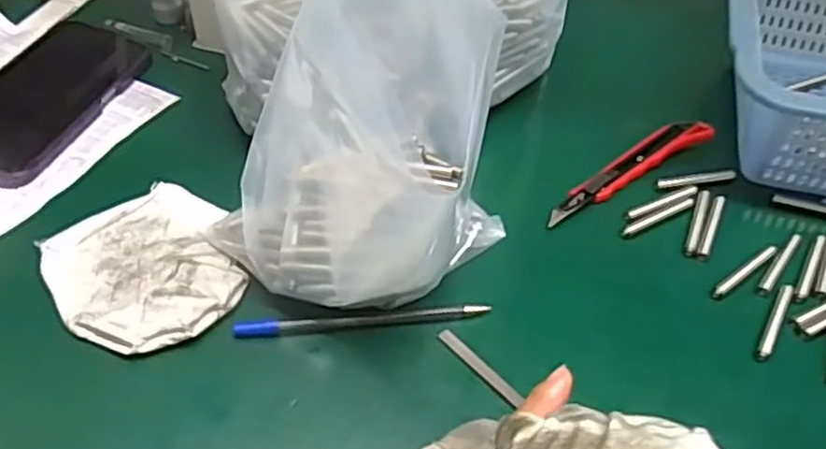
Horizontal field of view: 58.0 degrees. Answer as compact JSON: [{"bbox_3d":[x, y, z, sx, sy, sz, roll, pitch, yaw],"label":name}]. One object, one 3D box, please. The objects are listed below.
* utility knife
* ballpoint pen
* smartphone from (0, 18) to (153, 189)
[{"bbox_3d":[0.146,-0.040,0.508,0.150,0.007,0.025,-27,53,-25],"label":"utility knife"},{"bbox_3d":[-0.027,0.052,0.412,0.138,0.006,0.008,-4,47,-7],"label":"ballpoint pen"},{"bbox_3d":[-0.266,-0.092,0.536,0.081,0.018,0.164,16,48,12],"label":"smartphone"}]

